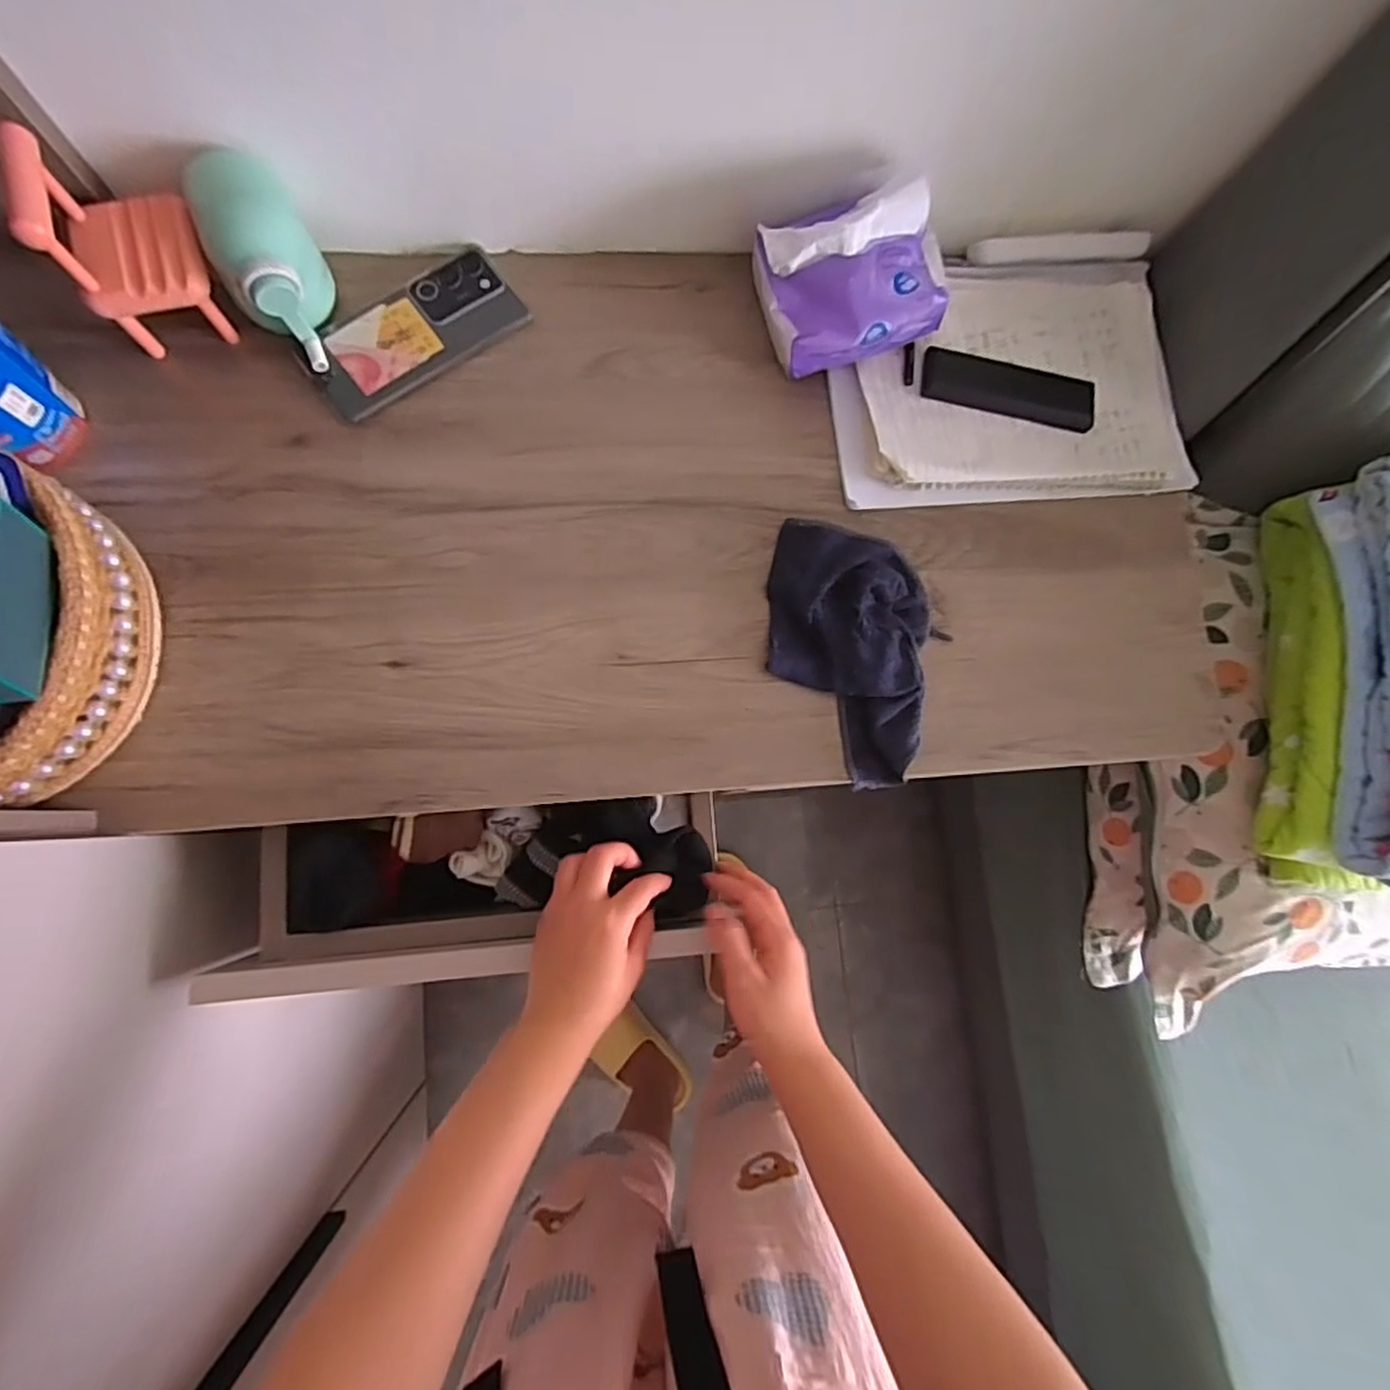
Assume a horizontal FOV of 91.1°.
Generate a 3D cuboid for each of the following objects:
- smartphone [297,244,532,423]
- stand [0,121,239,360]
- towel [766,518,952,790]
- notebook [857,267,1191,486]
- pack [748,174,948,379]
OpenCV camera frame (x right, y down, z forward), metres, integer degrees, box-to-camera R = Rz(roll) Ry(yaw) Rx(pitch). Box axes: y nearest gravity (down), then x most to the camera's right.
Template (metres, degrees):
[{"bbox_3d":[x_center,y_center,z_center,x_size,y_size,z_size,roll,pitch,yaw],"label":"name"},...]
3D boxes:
[{"bbox_3d":[-0.212,-0.277,0.511,0.160,0.008,0.076,-36,86,-11],"label":"smartphone"},{"bbox_3d":[-0.365,-0.290,0.447,0.074,0.118,0.074,-13,82,-9],"label":"stand"},{"bbox_3d":[0.112,-0.035,0.505,0.137,0.026,0.173,20,78,-3],"label":"towel"},{"bbox_3d":[0.265,-0.258,0.556,0.257,0.021,0.182,-2,80,-7],"label":"notebook"},{"bbox_3d":[0.117,-0.312,0.506,0.136,0.085,0.102,-14,83,-9],"label":"pack"}]

